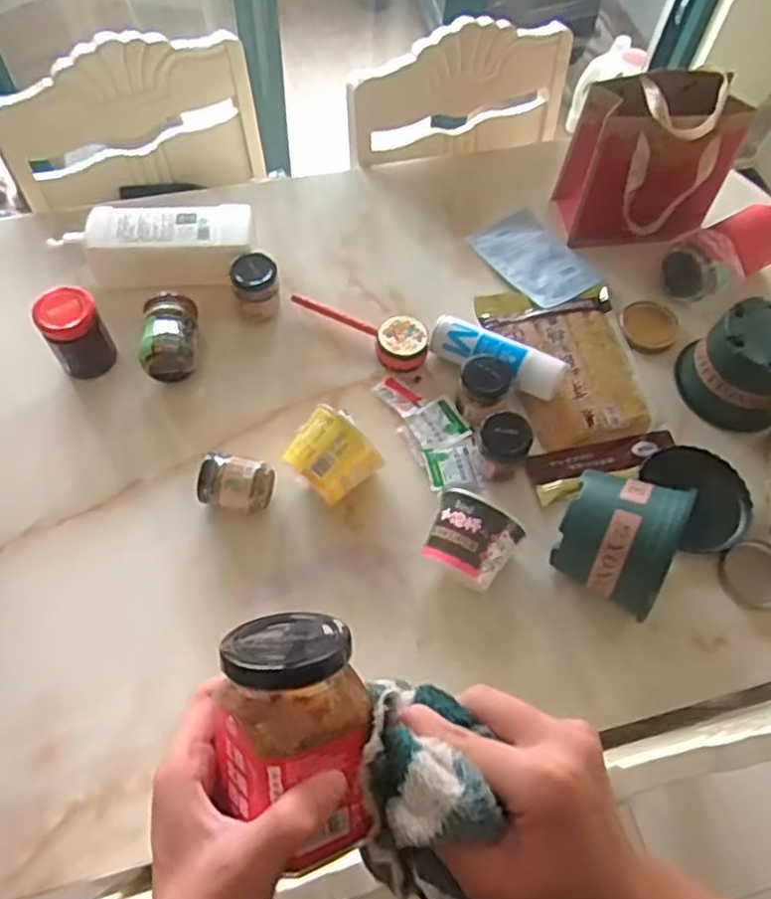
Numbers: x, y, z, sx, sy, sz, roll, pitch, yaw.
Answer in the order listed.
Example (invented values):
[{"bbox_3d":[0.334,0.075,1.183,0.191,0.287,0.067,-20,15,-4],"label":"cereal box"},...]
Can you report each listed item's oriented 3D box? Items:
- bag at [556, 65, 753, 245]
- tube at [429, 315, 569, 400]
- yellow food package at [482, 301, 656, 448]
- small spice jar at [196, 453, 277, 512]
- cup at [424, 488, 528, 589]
[{"bbox_3d":[0.354,-0.390,0.932,0.202,0.206,0.127,8,61,1],"label":"bag"},{"bbox_3d":[0.136,-0.112,0.851,0.171,0.054,0.053,28,64,11],"label":"tube"},{"bbox_3d":[0.241,-0.105,0.874,0.167,0.023,0.209,-10,63,-9],"label":"yellow food package"},{"bbox_3d":[-0.164,0.040,0.763,0.078,0.054,0.059,7,61,0],"label":"small spice jar"},{"bbox_3d":[0.087,0.102,0.723,0.093,0.087,0.076,24,63,9],"label":"cup"}]

